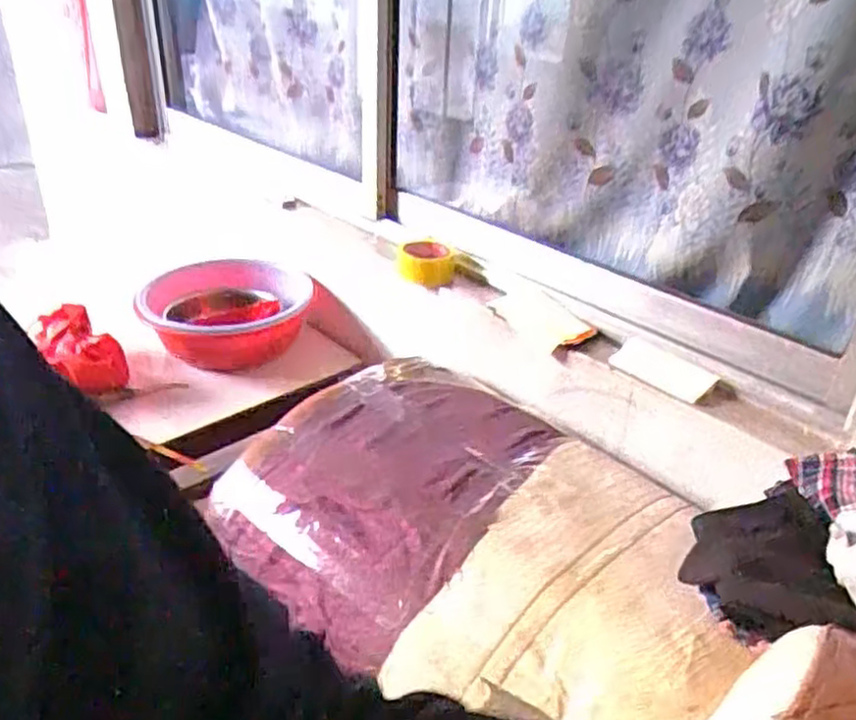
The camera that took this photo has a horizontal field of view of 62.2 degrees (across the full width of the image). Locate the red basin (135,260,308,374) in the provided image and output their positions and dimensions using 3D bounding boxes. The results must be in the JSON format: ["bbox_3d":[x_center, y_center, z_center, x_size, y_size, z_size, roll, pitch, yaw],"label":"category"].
[{"bbox_3d":[-0.442,-0.104,1.545,0.352,0.123,0.352,3,31,-2],"label":"red basin"}]

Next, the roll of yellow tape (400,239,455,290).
[{"bbox_3d":[-0.002,-0.178,1.310,0.101,0.069,0.100,3,31,-2],"label":"roll of yellow tape"}]

